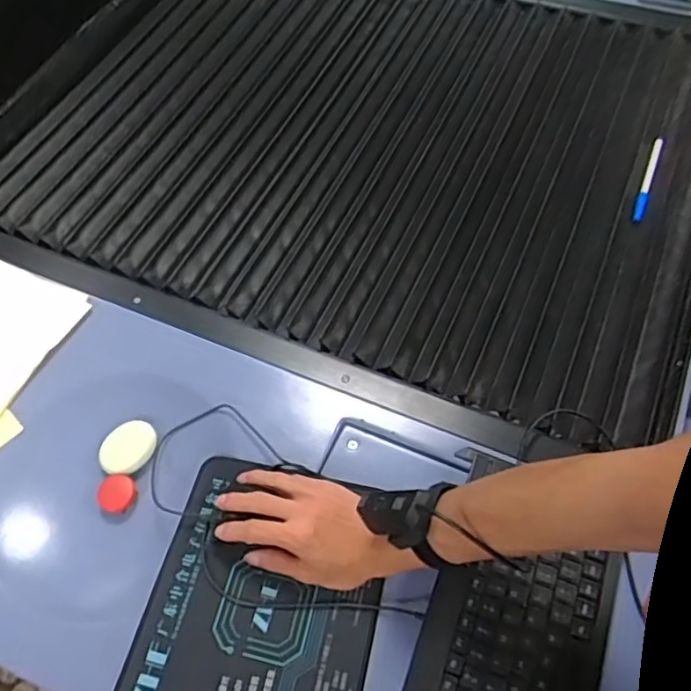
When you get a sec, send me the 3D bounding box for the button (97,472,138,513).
[{"bbox_3d":[-0.237,0.153,0.654,0.039,0.010,0.037,-2,60,3],"label":"button"}]

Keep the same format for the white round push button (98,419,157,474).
[{"bbox_3d":[-0.233,0.109,0.674,0.046,0.011,0.061,37,69,22],"label":"white round push button"}]

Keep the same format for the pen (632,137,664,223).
[{"bbox_3d":[0.399,-0.218,0.828,0.014,0.015,0.155,20,63,15],"label":"pen"}]

